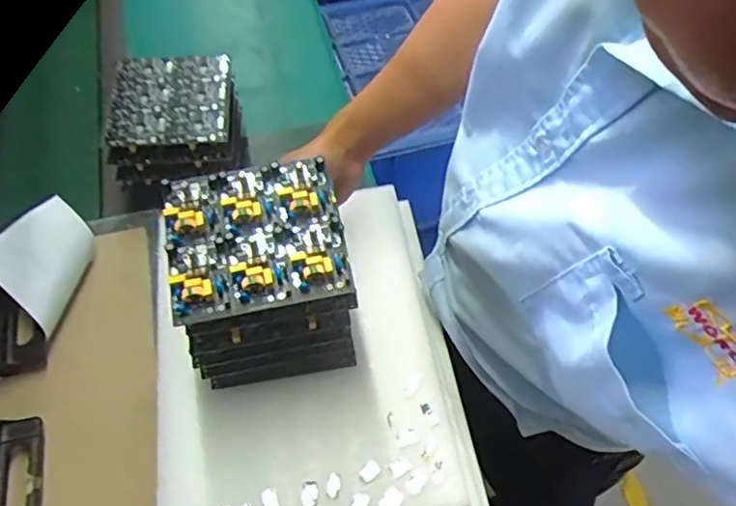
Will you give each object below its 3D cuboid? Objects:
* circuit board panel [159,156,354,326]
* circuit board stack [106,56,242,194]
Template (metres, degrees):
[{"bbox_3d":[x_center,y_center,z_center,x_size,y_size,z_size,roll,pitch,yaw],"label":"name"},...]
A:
[{"bbox_3d":[-0.093,-0.016,0.492,0.138,0.025,0.125,-9,57,-6],"label":"circuit board panel"},{"bbox_3d":[-0.222,-0.155,0.711,0.133,0.098,0.136,-8,57,-5],"label":"circuit board stack"}]

